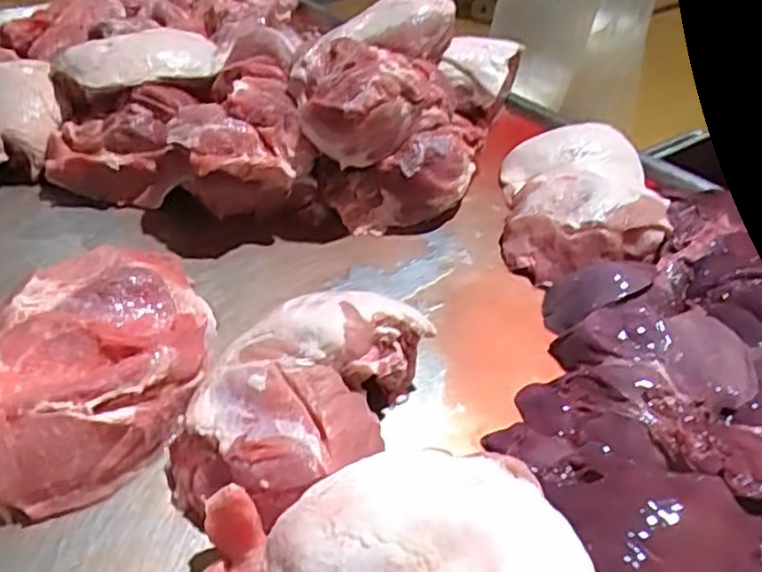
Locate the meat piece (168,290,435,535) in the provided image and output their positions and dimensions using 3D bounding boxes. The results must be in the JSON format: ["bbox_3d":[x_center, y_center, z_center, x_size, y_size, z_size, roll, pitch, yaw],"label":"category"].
[{"bbox_3d":[-0.075,0.100,0.630,0.164,0.118,0.239,17,42,16],"label":"meat piece"}]

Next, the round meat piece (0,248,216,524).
[{"bbox_3d":[-0.291,0.080,0.675,0.219,0.084,0.293,0,40,-3],"label":"round meat piece"}]

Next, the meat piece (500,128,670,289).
[{"bbox_3d":[0.280,-0.118,0.931,0.205,0.103,0.287,7,40,4],"label":"meat piece"}]

